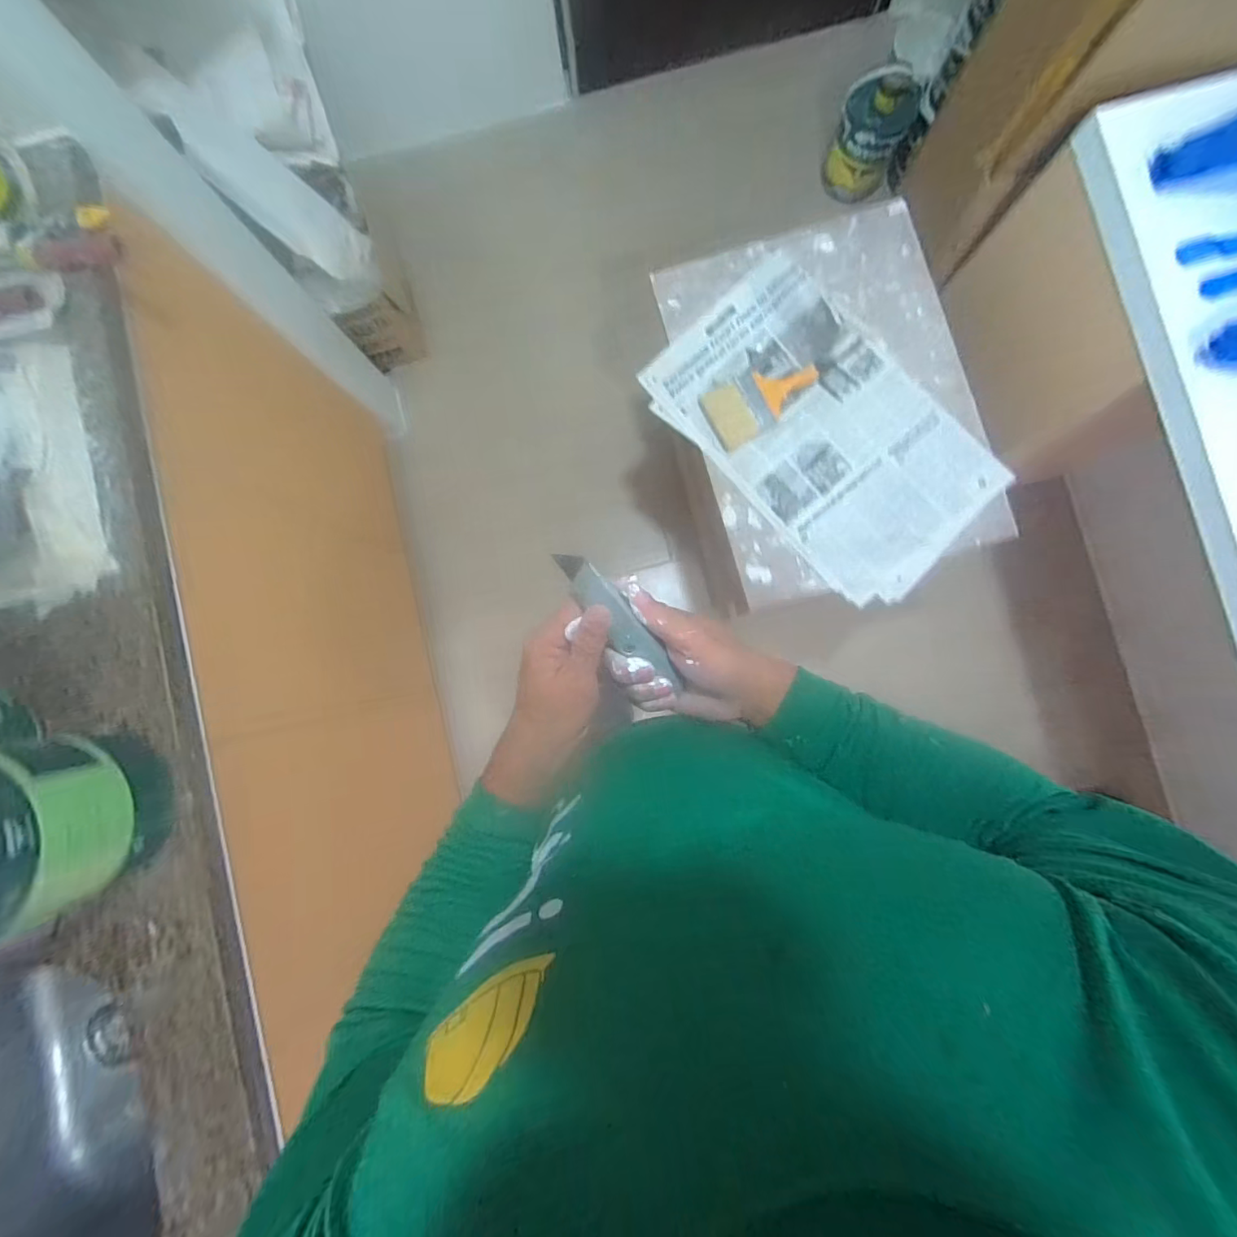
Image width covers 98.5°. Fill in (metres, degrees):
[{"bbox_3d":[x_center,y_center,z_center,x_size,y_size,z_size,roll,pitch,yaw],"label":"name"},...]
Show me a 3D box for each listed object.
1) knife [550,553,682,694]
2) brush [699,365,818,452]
[{"bbox_3d":[0.003,0.005,0.399,0.027,0.012,0.141,-42,117,-1],"label":"knife"},{"bbox_3d":[0.235,-0.366,0.873,0.192,0.024,0.097,-33,86,-1],"label":"brush"}]

